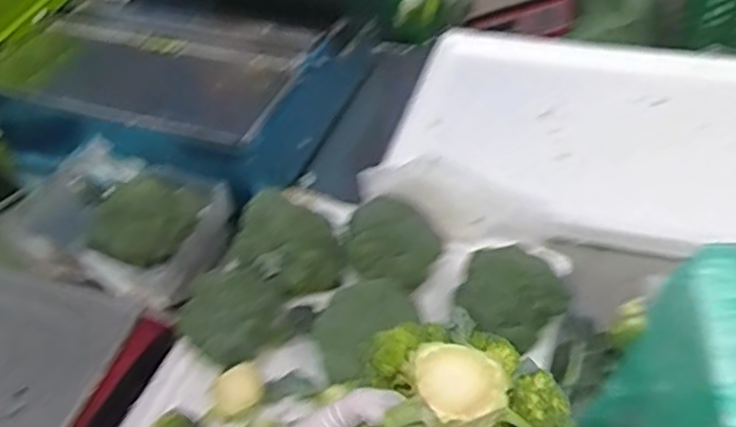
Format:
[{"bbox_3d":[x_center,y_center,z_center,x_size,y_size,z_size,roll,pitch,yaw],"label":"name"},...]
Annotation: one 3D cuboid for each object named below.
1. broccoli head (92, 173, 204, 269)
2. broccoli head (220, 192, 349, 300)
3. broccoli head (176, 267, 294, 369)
[{"bbox_3d":[-0.283,0.001,0.862,0.106,0.064,0.113,-4,46,4],"label":"broccoli head"},{"bbox_3d":[-0.107,0.043,0.859,0.126,0.088,0.094,24,54,27],"label":"broccoli head"},{"bbox_3d":[-0.158,0.114,0.801,0.112,0.068,0.109,-4,46,4],"label":"broccoli head"}]

